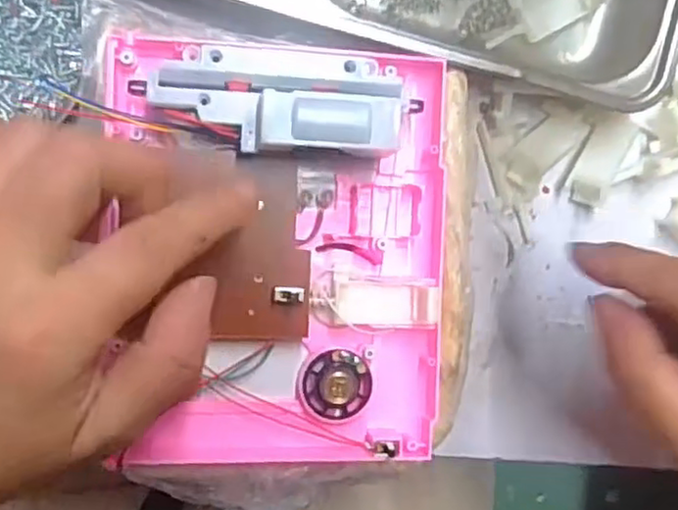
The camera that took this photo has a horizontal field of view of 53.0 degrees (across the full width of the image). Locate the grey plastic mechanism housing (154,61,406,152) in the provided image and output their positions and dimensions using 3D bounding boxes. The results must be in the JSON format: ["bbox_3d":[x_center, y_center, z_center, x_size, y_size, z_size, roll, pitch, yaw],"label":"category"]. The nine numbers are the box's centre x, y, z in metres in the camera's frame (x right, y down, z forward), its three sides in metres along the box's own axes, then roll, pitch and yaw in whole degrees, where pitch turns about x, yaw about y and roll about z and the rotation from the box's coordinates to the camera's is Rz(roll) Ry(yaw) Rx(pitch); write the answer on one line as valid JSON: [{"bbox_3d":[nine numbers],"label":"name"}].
[{"bbox_3d":[-0.022,-0.054,0.254,0.091,0.036,0.030,2,95,-8],"label":"grey plastic mechanism housing"}]

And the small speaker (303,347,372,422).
[{"bbox_3d":[0.000,0.053,0.276,0.028,0.008,0.028,4,95,-8],"label":"small speaker"}]

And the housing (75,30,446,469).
[{"bbox_3d":[-0.018,0.003,0.262,0.136,0.038,0.169,0,96,-8],"label":"housing"}]

